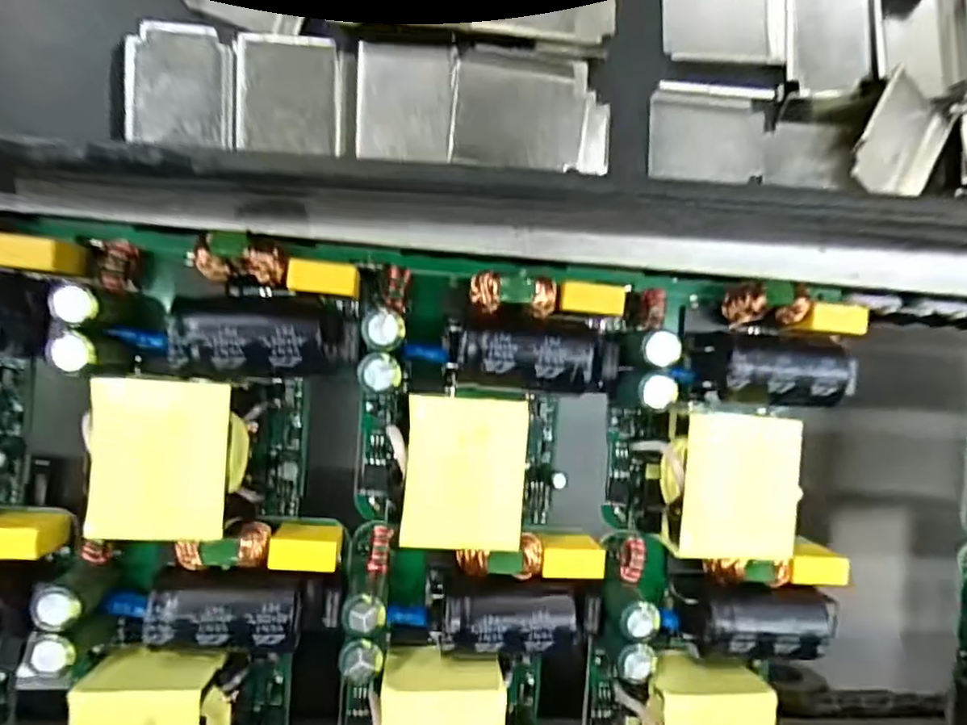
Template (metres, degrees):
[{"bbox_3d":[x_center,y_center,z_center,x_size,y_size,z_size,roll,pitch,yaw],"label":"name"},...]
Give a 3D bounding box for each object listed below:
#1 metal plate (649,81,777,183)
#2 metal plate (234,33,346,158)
[{"bbox_3d":[0.044,-0.045,0.126,0.024,0.004,0.019,1,93,-6],"label":"metal plate"},{"bbox_3d":[-0.034,-0.047,0.112,0.018,0.004,0.021,1,93,-6],"label":"metal plate"}]

